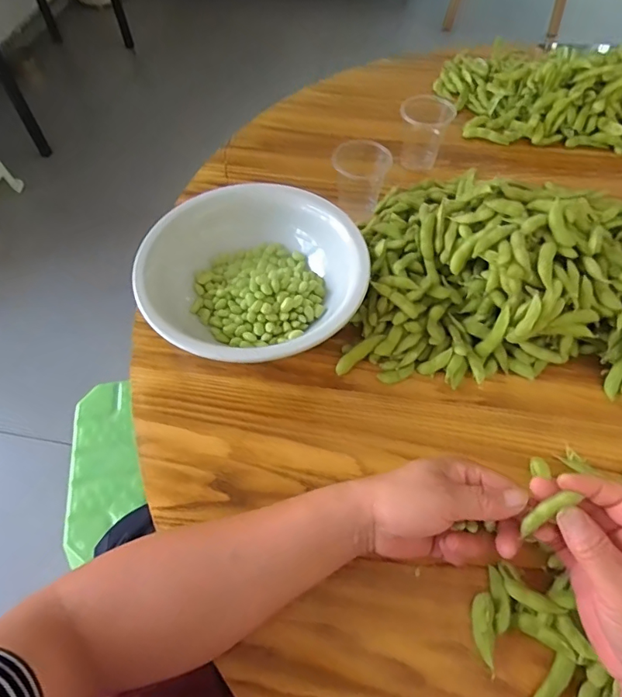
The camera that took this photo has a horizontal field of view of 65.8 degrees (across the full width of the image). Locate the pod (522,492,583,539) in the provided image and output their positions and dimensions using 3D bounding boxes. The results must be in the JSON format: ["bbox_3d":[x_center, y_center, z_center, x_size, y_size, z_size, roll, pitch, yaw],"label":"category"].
[{"bbox_3d":[0.154,0.108,0.317,0.042,0.007,0.011,-50,60,23],"label":"pod"}]

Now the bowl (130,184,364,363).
[{"bbox_3d":[-0.055,-0.067,0.480,0.204,0.085,0.201,-1,58,2],"label":"bowl"}]

